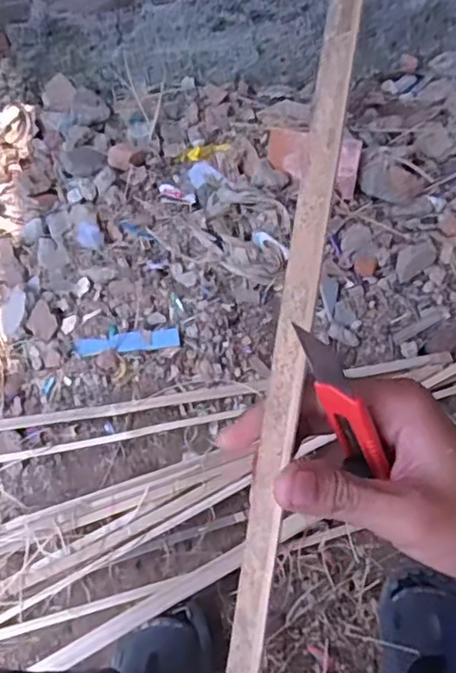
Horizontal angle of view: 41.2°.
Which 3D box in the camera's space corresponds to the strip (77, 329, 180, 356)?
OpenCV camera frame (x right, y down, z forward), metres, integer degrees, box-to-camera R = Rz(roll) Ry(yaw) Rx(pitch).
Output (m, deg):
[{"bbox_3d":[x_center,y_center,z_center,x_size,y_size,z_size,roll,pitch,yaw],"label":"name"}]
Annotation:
[{"bbox_3d":[-0.188,0.010,1.136,0.191,0.010,0.043,-7,57,-4],"label":"strip"}]

